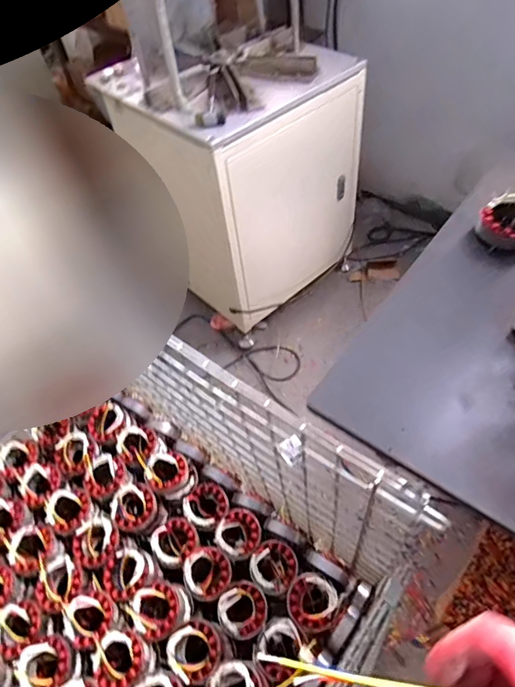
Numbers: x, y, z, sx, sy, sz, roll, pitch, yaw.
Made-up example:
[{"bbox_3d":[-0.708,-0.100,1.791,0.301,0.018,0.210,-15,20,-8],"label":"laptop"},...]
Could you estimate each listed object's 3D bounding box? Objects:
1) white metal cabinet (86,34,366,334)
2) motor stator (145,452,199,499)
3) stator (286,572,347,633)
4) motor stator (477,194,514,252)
[{"bbox_3d":[-0.044,-0.543,1.471,0.548,0.636,0.579,-36,58,-19],"label":"white metal cabinet"},{"bbox_3d":[-0.178,0.274,0.969,0.092,0.061,0.086,-3,53,4],"label":"motor stator"},{"bbox_3d":[0.099,0.455,0.819,0.090,0.027,0.091,-3,53,4],"label":"stator"},{"bbox_3d":[0.388,-0.185,0.710,0.084,0.042,0.087,37,66,27],"label":"motor stator"}]

